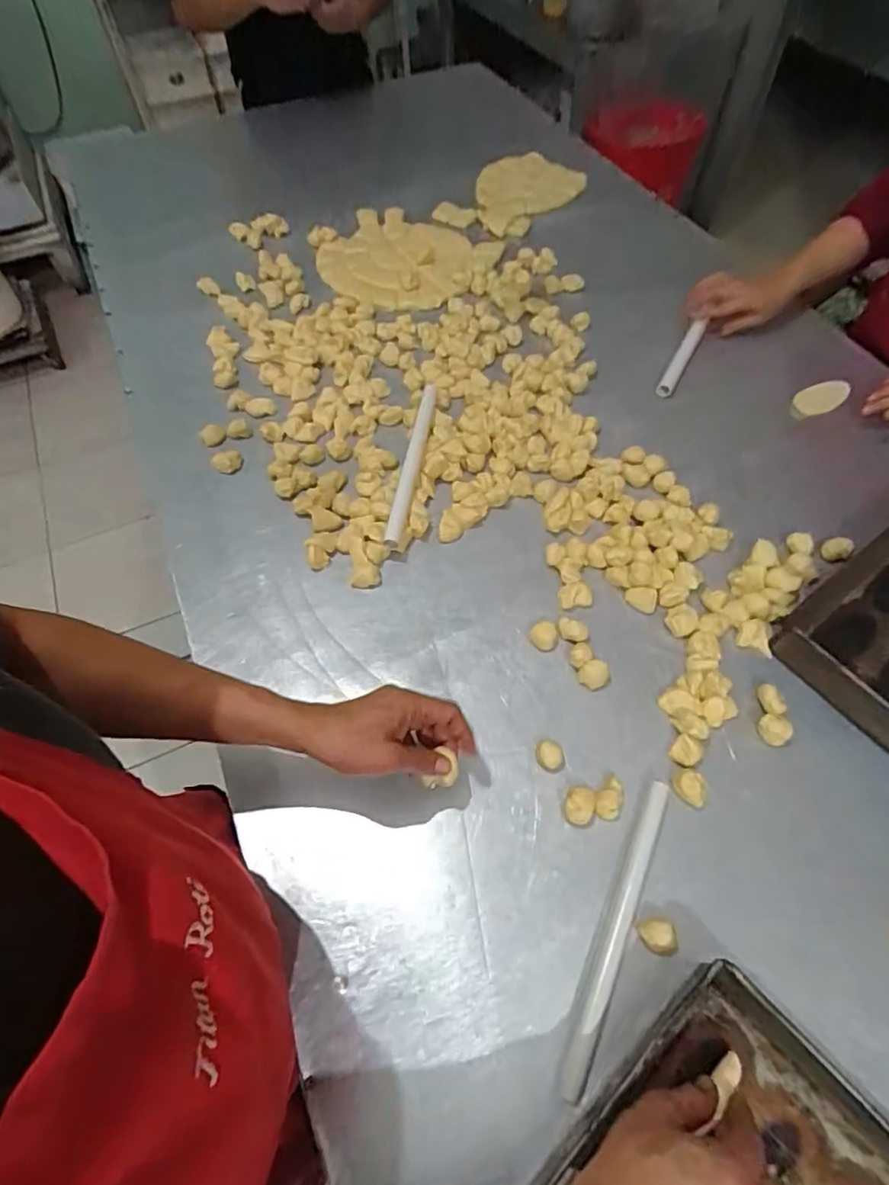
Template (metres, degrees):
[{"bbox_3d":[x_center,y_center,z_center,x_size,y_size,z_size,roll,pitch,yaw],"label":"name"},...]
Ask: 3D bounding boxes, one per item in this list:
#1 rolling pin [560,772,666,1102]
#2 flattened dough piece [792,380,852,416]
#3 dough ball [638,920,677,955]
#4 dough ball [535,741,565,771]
[{"bbox_3d":[0.156,0.299,0.521,0.022,0.018,0.263,23,63,14],"label":"rolling pin"},{"bbox_3d":[0.564,-0.292,0.863,0.098,0.010,0.048,-32,64,-16],"label":"flattened dough piece"},{"bbox_3d":[0.188,0.304,0.510,0.030,0.027,0.025,4,60,4],"label":"dough ball"},{"bbox_3d":[0.108,0.169,0.593,0.029,0.020,0.025,10,60,7],"label":"dough ball"}]

